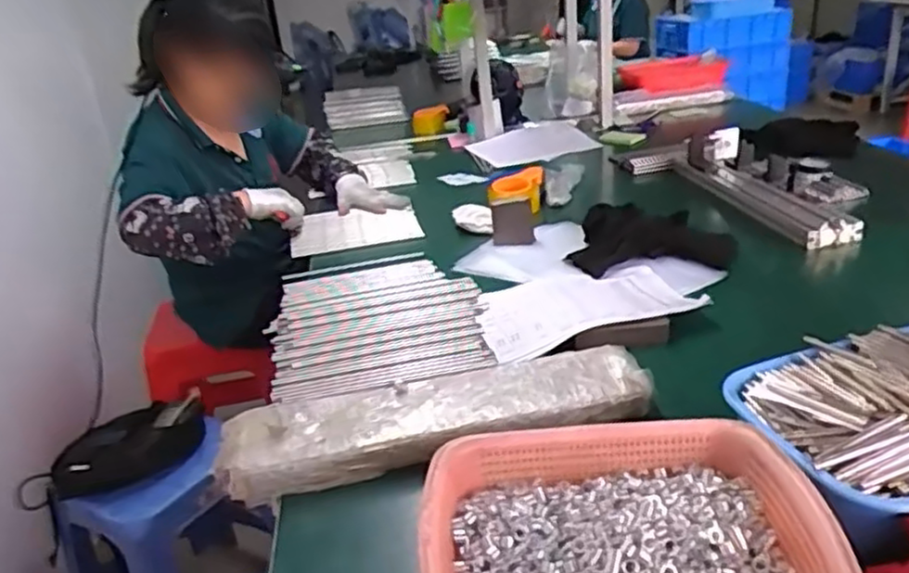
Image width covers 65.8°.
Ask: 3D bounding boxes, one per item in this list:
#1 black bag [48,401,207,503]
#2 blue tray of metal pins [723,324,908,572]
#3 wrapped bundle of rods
[{"bbox_3d":[-0.579,0.279,1.262,0.257,0.076,0.151,-19,28,-26],"label":"black bag"},{"bbox_3d":[0.410,0.120,0.637,0.280,0.071,0.214,-13,26,-15],"label":"blue tray of metal pins"},{"bbox_3d":[-0.014,0.134,0.756,0.447,0.042,0.112,-10,25,-8],"label":"wrapped bundle of rods"}]

